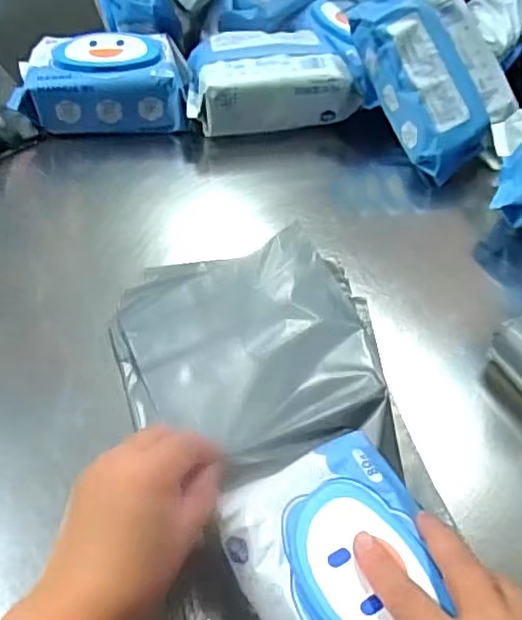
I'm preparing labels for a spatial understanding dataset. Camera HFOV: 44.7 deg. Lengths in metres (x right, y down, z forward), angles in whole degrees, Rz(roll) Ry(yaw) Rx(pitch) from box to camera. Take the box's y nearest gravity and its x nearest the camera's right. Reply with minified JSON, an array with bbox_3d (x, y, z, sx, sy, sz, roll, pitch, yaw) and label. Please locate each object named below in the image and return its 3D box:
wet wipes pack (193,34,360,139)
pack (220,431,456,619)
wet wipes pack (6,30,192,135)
[{"bbox_3d":[0.011,-0.254,0.702,0.183,0.068,0.092,-6,52,-6],"label":"wet wipes pack"},{"bbox_3d":[0.058,0.163,0.354,0.108,0.058,0.183,-21,55,-19],"label":"pack"},{"bbox_3d":[-0.173,-0.250,0.702,0.187,0.069,0.101,3,51,0],"label":"wet wipes pack"}]

